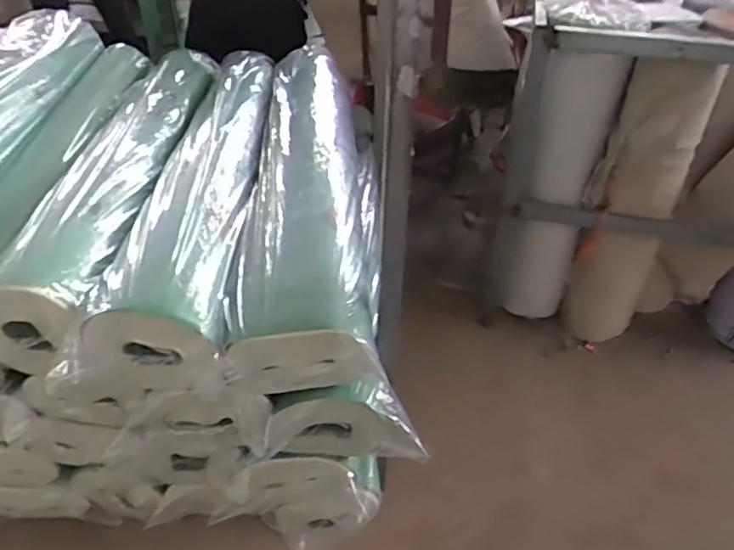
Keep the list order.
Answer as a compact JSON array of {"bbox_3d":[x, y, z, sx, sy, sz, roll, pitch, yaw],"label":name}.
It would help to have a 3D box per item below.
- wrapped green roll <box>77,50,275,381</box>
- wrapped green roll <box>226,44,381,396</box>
[{"bbox_3d":[-0.359,-0.267,1.370,0.210,0.142,1.199,-1,41,-2],"label":"wrapped green roll"},{"bbox_3d":[-0.126,-0.243,1.395,0.254,0.164,1.228,-1,41,-2],"label":"wrapped green roll"}]

